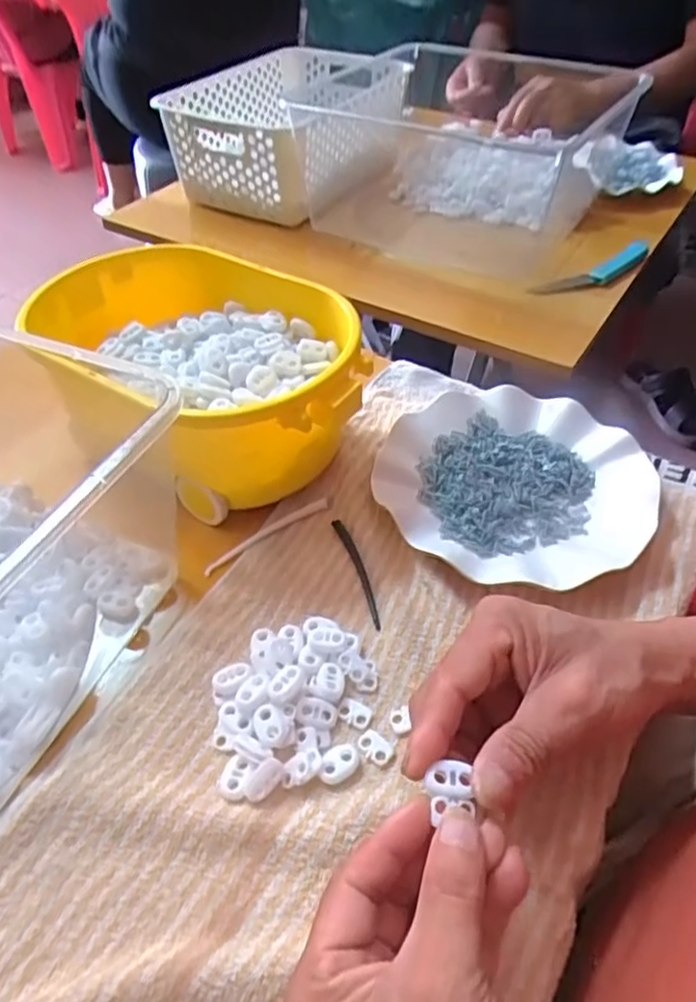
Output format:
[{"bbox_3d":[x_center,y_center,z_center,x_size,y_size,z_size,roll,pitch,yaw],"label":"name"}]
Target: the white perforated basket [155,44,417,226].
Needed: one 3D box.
[{"bbox_3d":[-0.072,-0.474,0.819,0.217,0.105,0.309,20,50,19],"label":"white perforated basket"}]

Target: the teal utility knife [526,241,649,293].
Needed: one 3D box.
[{"bbox_3d":[0.264,-0.244,0.676,0.171,0.013,0.037,-26,51,-22],"label":"teal utility knife"}]

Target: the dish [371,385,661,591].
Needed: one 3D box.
[{"bbox_3d":[0.114,-0.016,0.443,0.176,0.022,0.170,11,47,11],"label":"dish"}]

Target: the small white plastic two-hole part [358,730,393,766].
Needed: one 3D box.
[{"bbox_3d":[0.014,0.127,0.331,0.019,0.004,0.013,35,56,29],"label":"small white plastic two-hole part"}]

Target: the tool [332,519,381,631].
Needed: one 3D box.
[{"bbox_3d":[0.007,0.044,0.407,0.009,0.005,0.086,-14,48,-12],"label":"tool"}]

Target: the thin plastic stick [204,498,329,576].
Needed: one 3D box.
[{"bbox_3d":[-0.053,0.022,0.427,0.096,0.004,0.008,-28,52,-24],"label":"thin plastic stick"}]

